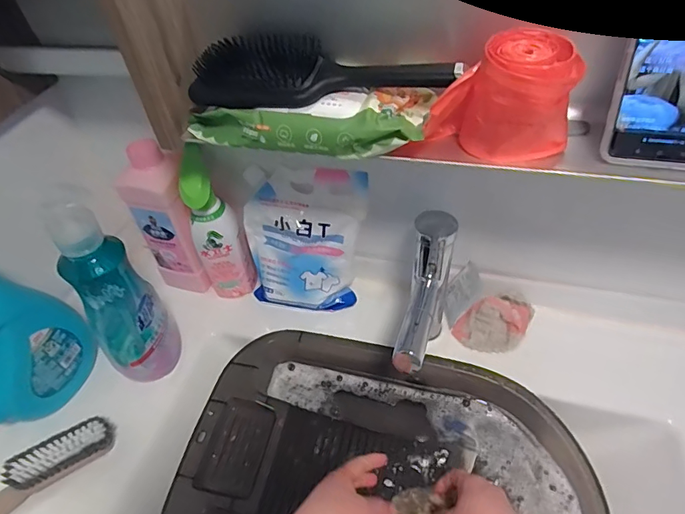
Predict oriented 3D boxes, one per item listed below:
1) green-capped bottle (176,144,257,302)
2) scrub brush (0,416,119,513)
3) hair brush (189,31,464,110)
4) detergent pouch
[{"bbox_3d":[-0.176,-0.038,0.622,0.068,0.231,0.074,-21,49,-15],"label":"green-capped bottle"},{"bbox_3d":[-0.364,0.256,0.494,0.215,0.051,0.039,-32,53,-23],"label":"scrub brush"},{"bbox_3d":[-0.028,-0.164,0.404,0.228,0.047,0.087,13,49,15],"label":"hair brush"},{"bbox_3d":[-0.052,-0.017,0.613,0.164,0.194,0.080,5,48,9],"label":"detergent pouch"}]

